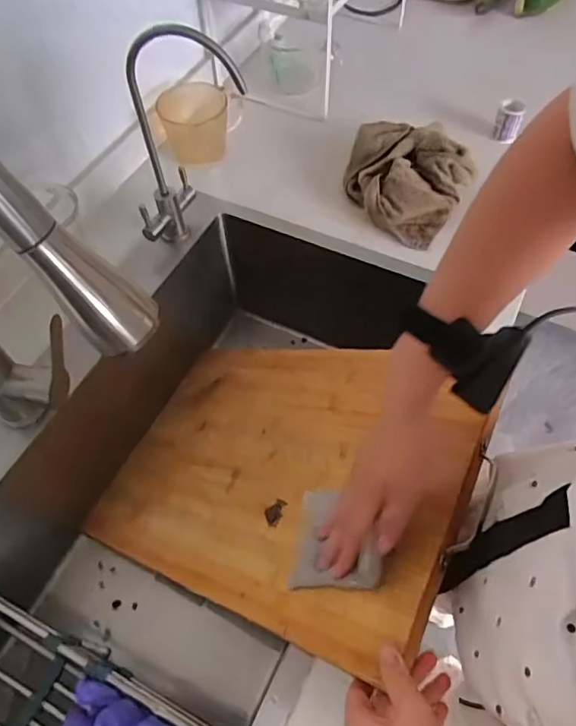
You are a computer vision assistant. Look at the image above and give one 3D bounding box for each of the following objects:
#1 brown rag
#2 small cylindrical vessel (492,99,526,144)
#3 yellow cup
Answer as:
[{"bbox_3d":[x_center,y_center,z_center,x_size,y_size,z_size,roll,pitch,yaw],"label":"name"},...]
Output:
[{"bbox_3d":[0.156,-0.256,0.719,0.160,0.074,0.156,31,64,19],"label":"brown rag"},{"bbox_3d":[0.319,-0.349,0.771,0.036,0.048,0.033,-1,59,1],"label":"small cylindrical vessel"},{"bbox_3d":[-0.133,-0.348,0.777,0.088,0.087,0.082,-1,59,1],"label":"yellow cup"}]

